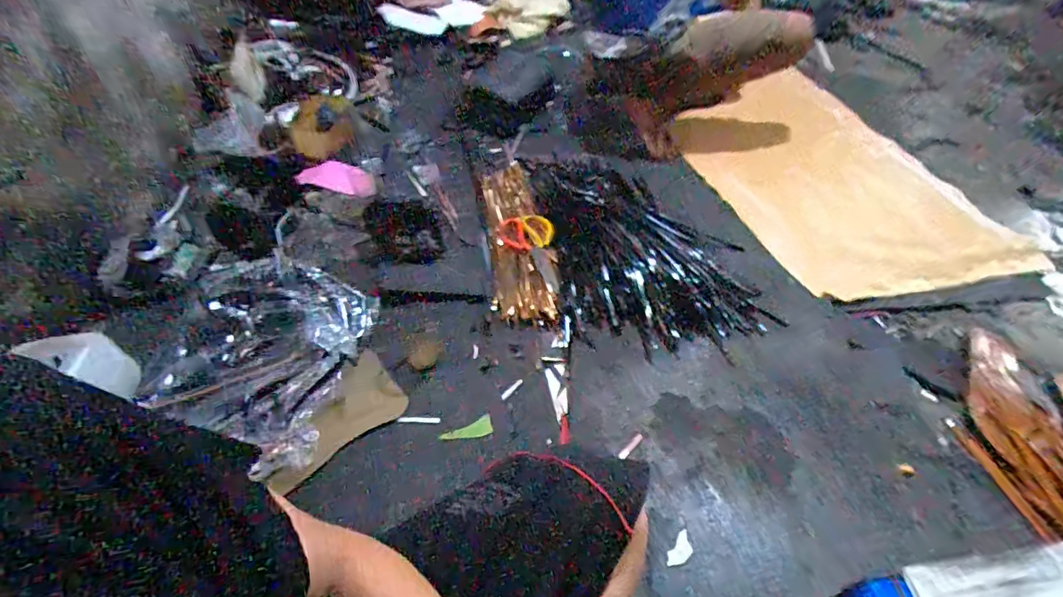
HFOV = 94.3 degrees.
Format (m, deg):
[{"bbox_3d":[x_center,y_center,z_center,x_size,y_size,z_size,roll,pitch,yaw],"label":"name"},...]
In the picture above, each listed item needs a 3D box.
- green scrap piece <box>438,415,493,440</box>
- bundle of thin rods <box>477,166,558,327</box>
[{"bbox_3d":[-0.096,0.193,0.718,0.078,0.014,0.024,-17,45,6],"label":"green scrap piece"},{"bbox_3d":[-0.035,-0.113,1.003,0.106,0.046,0.394,-7,42,-5],"label":"bundle of thin rods"}]

